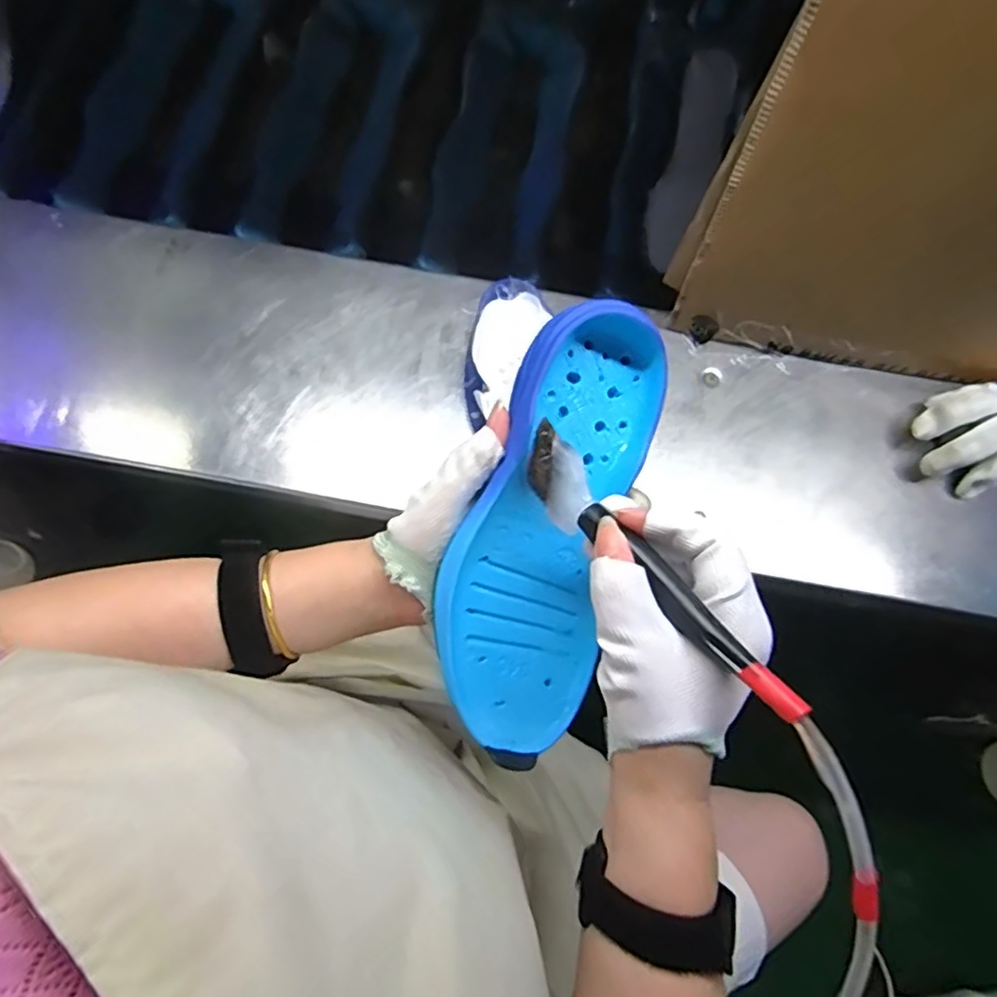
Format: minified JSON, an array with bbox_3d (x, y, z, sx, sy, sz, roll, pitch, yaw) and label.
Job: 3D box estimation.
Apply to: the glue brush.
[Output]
[{"bbox_3d":[0.063,0.029,0.279,0.021,0.028,0.165,-32,56,-15],"label":"glue brush"}]

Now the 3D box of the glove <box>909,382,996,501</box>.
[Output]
[{"bbox_3d":[0.410,-0.058,0.533,0.126,0.065,0.086,-26,77,-10],"label":"glove"}]

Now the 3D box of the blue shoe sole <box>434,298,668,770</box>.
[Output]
[{"bbox_3d":[0.026,0.015,0.335,0.082,0.033,0.228,17,90,4],"label":"blue shoe sole"}]

